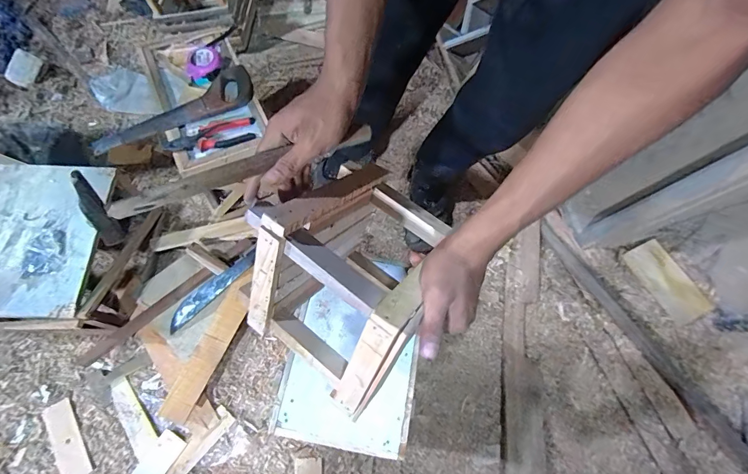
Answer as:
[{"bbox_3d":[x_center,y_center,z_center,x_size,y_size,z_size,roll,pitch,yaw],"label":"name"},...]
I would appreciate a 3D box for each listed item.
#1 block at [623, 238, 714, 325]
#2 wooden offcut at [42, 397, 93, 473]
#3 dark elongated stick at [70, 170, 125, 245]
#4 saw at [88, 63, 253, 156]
[{"bbox_3d":[0.738,0.109,0.950,0.111,0.016,0.205,-24,70,-12],"label":"block"},{"bbox_3d":[-0.636,0.420,0.780,0.054,0.010,0.160,-29,71,-13],"label":"wooden offcut"},{"bbox_3d":[-0.241,-0.023,0.328,0.013,0.077,0.015,-3,43,-3],"label":"dark elongated stick"},{"bbox_3d":[-0.412,-0.256,0.791,0.345,0.023,0.114,-37,76,-15],"label":"saw"}]

